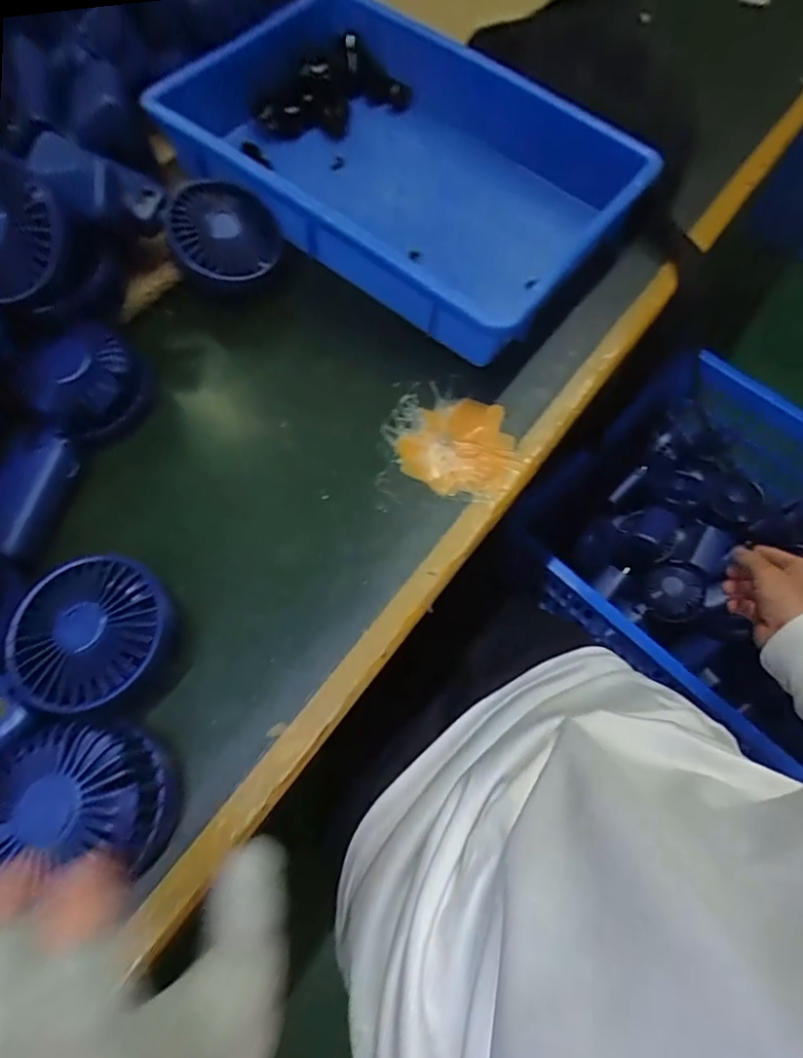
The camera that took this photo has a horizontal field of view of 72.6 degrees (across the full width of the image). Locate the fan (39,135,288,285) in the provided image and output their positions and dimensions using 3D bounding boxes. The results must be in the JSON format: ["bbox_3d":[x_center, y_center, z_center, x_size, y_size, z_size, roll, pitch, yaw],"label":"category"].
[{"bbox_3d":[-0.173,-0.239,0.424,0.154,0.043,0.085,12,62,-24],"label":"fan"}]

